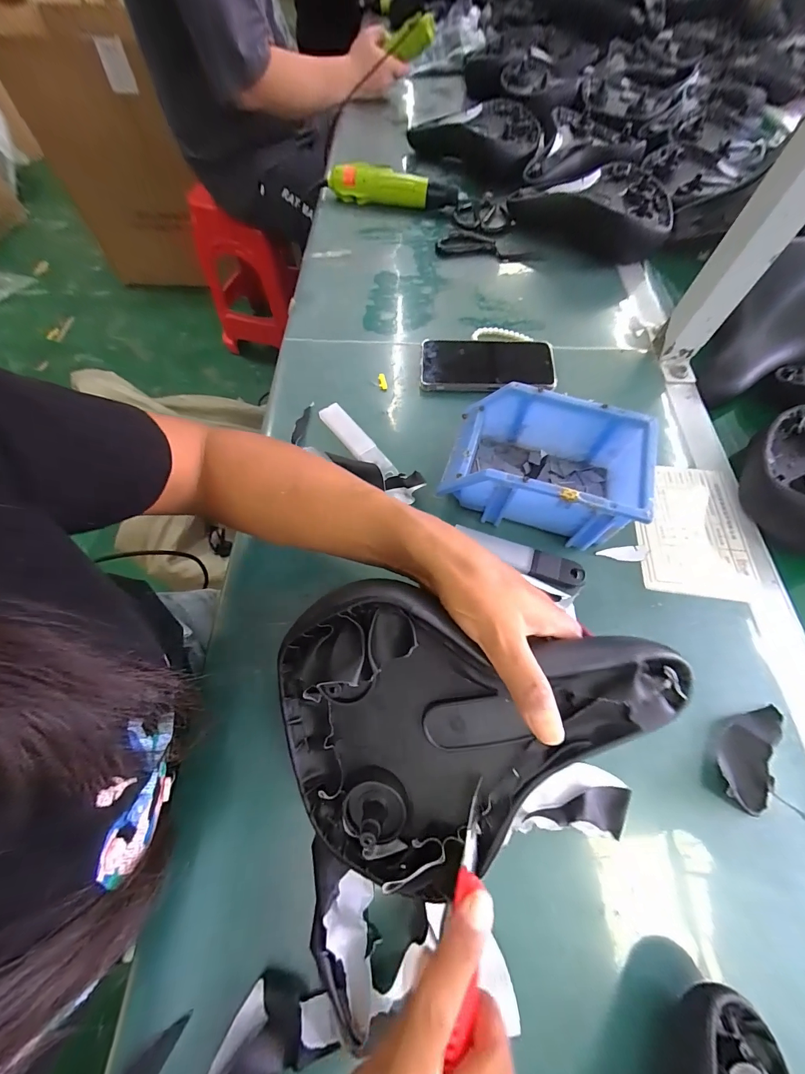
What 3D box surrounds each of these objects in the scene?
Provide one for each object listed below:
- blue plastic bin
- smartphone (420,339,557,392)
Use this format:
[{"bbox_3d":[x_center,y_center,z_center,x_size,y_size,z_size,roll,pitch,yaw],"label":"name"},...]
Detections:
[{"bbox_3d":[0.136,-0.071,0.369,0.171,0.077,0.117,18,65,7],"label":"blue plastic bin"},{"bbox_3d":[0.107,-0.217,0.468,0.166,0.011,0.084,-3,67,-3],"label":"smartphone"}]

